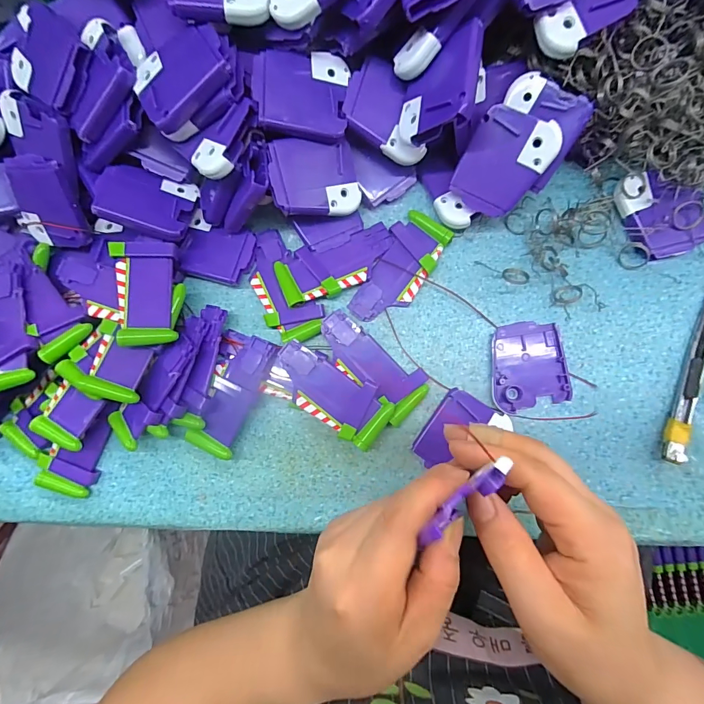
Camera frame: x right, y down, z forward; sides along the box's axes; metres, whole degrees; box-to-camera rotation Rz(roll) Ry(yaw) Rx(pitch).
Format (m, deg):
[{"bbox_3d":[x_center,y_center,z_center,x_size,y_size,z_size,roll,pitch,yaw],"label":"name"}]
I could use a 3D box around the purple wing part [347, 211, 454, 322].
[{"bbox_3d":[0.036,-0.061,0.293,0.039,0.010,0.089,33,89,6],"label":"purple wing part"}]

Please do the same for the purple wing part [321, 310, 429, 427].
[{"bbox_3d":[0.015,0.008,0.288,0.039,0.014,0.090,-45,84,0],"label":"purple wing part"}]

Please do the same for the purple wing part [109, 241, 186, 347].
[{"bbox_3d":[-0.143,-0.042,0.273,0.040,0.012,0.073,-9,85,4],"label":"purple wing part"}]

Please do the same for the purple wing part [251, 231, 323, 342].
[{"bbox_3d":[-0.054,-0.048,0.297,0.040,0.010,0.087,-31,84,2],"label":"purple wing part"}]

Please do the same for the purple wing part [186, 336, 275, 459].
[{"bbox_3d":[-0.087,0.031,0.292,0.033,0.014,0.088,21,88,6],"label":"purple wing part"}]

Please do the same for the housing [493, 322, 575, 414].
[{"bbox_3d":[0.127,0.010,0.282,0.052,0.007,0.061,-1,86,4],"label":"housing"}]

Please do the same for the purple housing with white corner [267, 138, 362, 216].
[{"bbox_3d":[-0.024,-0.119,0.272,0.064,0.006,0.047,-8,103,-22],"label":"purple housing with white corner"}]

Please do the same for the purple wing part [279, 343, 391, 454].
[{"bbox_3d":[-0.015,0.028,0.285,0.088,0.019,0.040,36,89,6],"label":"purple wing part"}]

